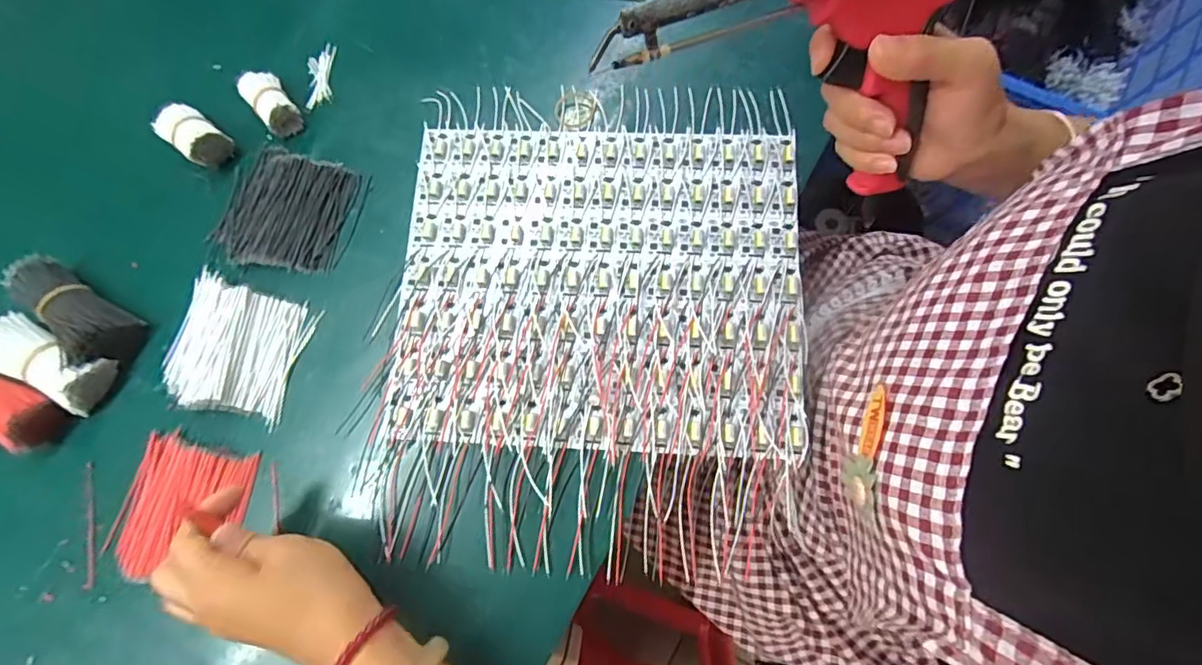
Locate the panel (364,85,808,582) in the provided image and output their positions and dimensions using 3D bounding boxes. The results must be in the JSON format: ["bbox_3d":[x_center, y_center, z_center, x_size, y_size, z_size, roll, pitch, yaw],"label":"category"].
[{"bbox_3d":[-0.005,-0.019,0.393,0.290,0.011,0.354,4,75,3],"label":"panel"}]

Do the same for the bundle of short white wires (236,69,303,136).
[{"bbox_3d":[-0.266,-0.186,0.441,0.028,0.022,0.053,-38,83,-6],"label":"bundle of short white wires"}]

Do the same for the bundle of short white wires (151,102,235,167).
[{"bbox_3d":[-0.319,-0.153,0.434,0.050,0.034,0.032,37,82,5],"label":"bundle of short white wires"}]

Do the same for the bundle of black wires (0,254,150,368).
[{"bbox_3d":[-0.390,-0.015,0.400,0.095,0.032,0.044,34,82,5],"label":"bundle of black wires"}]

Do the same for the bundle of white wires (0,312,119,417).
[{"bbox_3d":[-0.401,0.019,0.389,0.091,0.024,0.041,29,78,-4],"label":"bundle of white wires"}]

